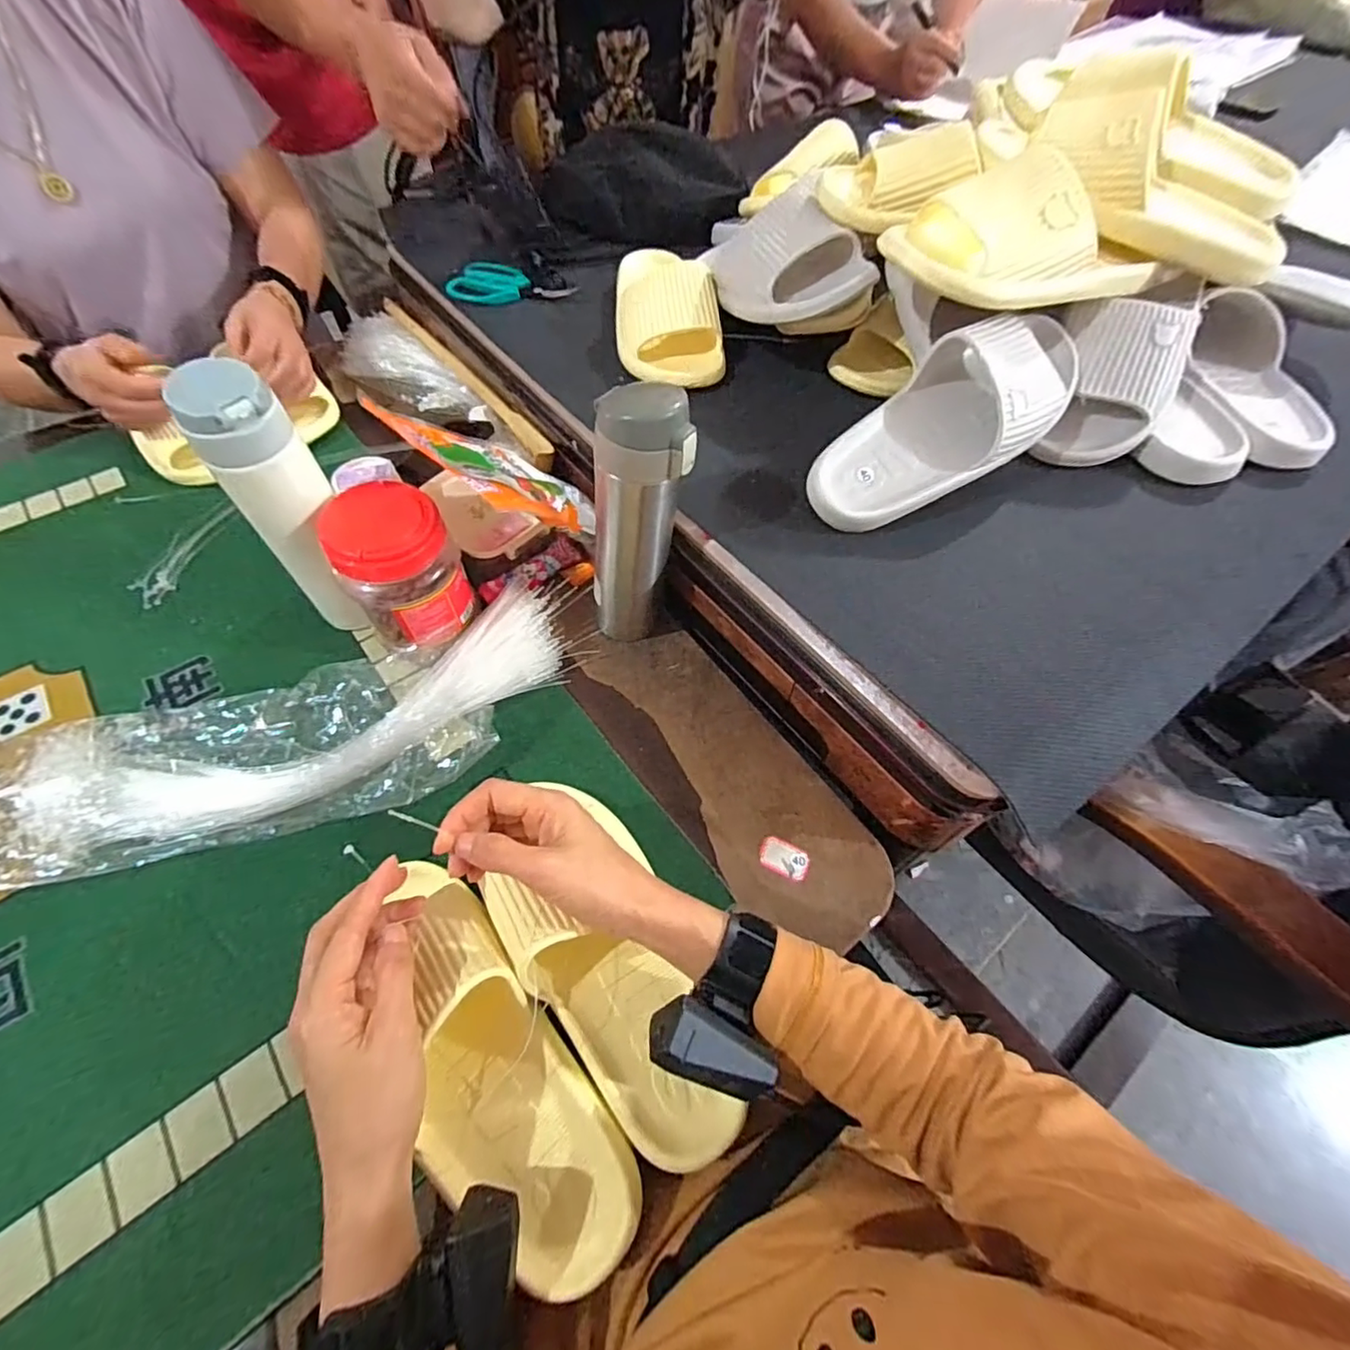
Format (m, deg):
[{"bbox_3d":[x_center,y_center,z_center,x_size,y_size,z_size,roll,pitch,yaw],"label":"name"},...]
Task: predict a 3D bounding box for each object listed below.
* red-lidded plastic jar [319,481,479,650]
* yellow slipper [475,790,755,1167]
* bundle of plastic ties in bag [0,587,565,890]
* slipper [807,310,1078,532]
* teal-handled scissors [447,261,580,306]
[{"bbox_3d":[-0.227,-0.093,0.485,0.088,0.126,0.096,0,58,0],"label":"red-lidded plastic jar"},{"bbox_3d":[-0.031,0.199,0.380,0.104,0.071,0.202,-29,72,-17],"label":"yellow slipper"},{"bbox_3d":[-0.324,0.061,0.467,0.499,0.053,0.149,-20,60,-12],"label":"bundle of plastic ties in bag"},{"bbox_3d":[0.219,-0.211,0.478,0.252,0.086,0.108,-36,63,0],"label":"slipper"},{"bbox_3d":[-0.189,-0.451,0.688,0.143,0.010,0.077,15,59,9],"label":"teal-handled scissors"}]

